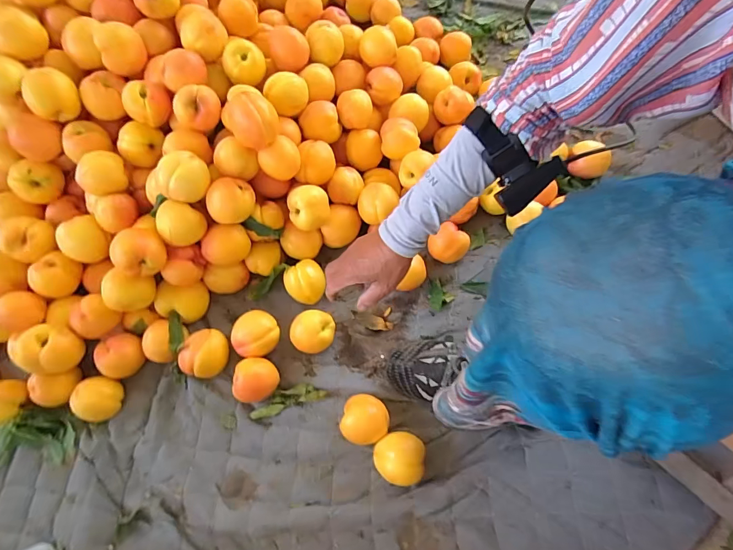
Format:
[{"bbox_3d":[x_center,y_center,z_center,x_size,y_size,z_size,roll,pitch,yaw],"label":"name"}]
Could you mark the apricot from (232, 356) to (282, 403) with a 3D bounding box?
[{"bbox_3d":[-0.157,0.151,0.562,0.060,0.045,0.059,-1,67,2],"label":"apricot"}]

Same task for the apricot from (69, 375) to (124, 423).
[{"bbox_3d":[-0.381,0.178,0.557,0.049,0.050,0.059,6,67,5],"label":"apricot"}]

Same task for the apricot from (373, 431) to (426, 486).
[{"bbox_3d":[0.043,0.241,0.514,0.064,0.049,0.061,-2,67,1],"label":"apricot"}]

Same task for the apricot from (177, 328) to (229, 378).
[{"bbox_3d":[-0.235,0.117,0.577,0.057,0.049,0.069,15,68,8],"label":"apricot"}]

